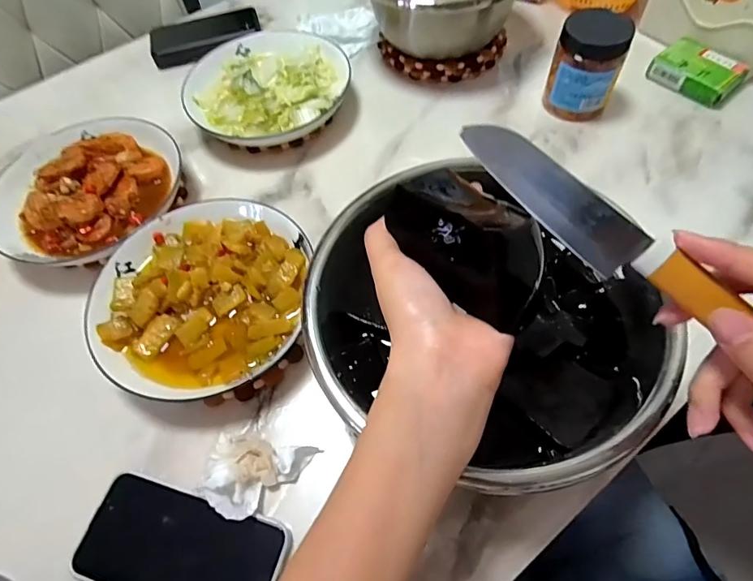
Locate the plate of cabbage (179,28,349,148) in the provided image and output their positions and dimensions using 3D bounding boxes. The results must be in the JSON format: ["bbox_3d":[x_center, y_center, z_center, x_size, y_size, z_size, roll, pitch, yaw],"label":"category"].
[{"bbox_3d":[-0.137,-0.255,0.571,0.200,0.048,0.188,-19,60,-7],"label":"plate of cabbage"}]

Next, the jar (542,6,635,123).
[{"bbox_3d":[0.232,-0.248,0.502,0.072,0.102,0.067,-2,60,3],"label":"jar"}]

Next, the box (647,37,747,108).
[{"bbox_3d":[0.386,-0.264,0.545,0.069,0.028,0.090,-38,64,-17],"label":"box"}]

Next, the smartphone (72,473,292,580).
[{"bbox_3d":[-0.141,0.185,0.322,0.137,0.010,0.072,13,62,12],"label":"smartphone"}]

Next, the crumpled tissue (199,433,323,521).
[{"bbox_3d":[-0.093,0.137,0.338,0.072,0.033,0.060,11,62,11],"label":"crumpled tissue"}]

